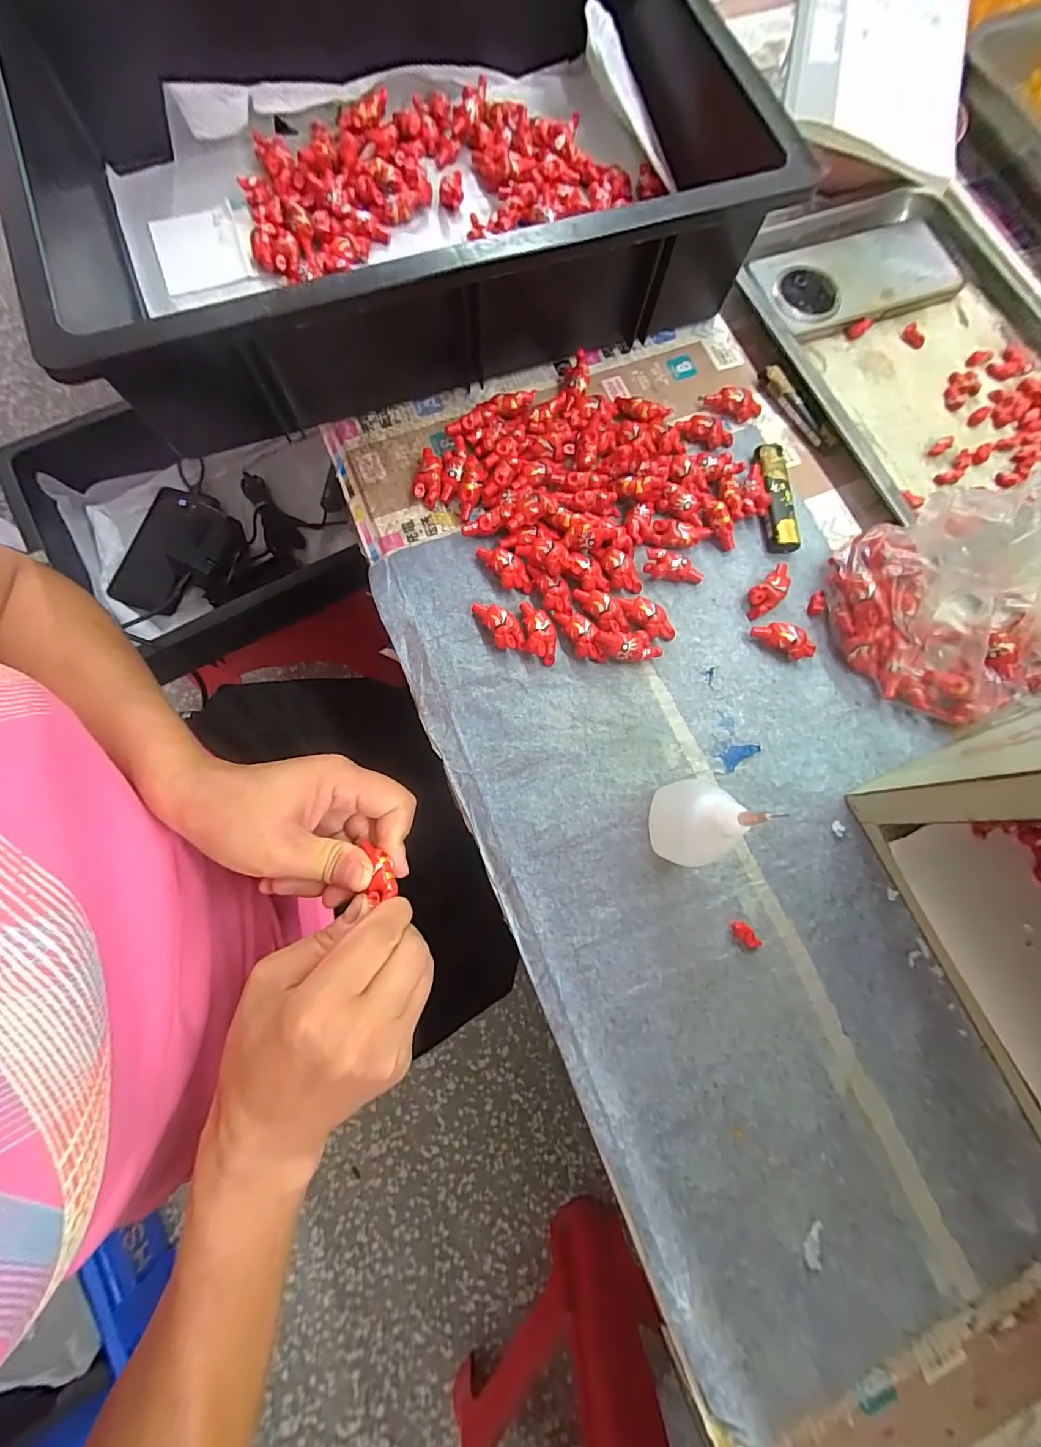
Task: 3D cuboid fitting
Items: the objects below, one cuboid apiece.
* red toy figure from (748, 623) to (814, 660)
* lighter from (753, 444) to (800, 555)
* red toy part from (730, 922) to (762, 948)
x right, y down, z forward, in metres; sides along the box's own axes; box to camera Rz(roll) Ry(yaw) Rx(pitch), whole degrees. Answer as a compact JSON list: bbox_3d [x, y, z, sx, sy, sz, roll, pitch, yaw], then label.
[{"bbox_3d":[0.171,-0.053,0.312,0.041,0.015,0.017,18,78,3],"label":"red toy figure"},{"bbox_3d":[0.179,-0.159,0.339,0.022,0.013,0.083,-2,78,-2],"label":"lighter"},{"bbox_3d":[0.128,0.121,0.276,0.008,0.008,0.017,-42,82,-9],"label":"red toy part"}]

